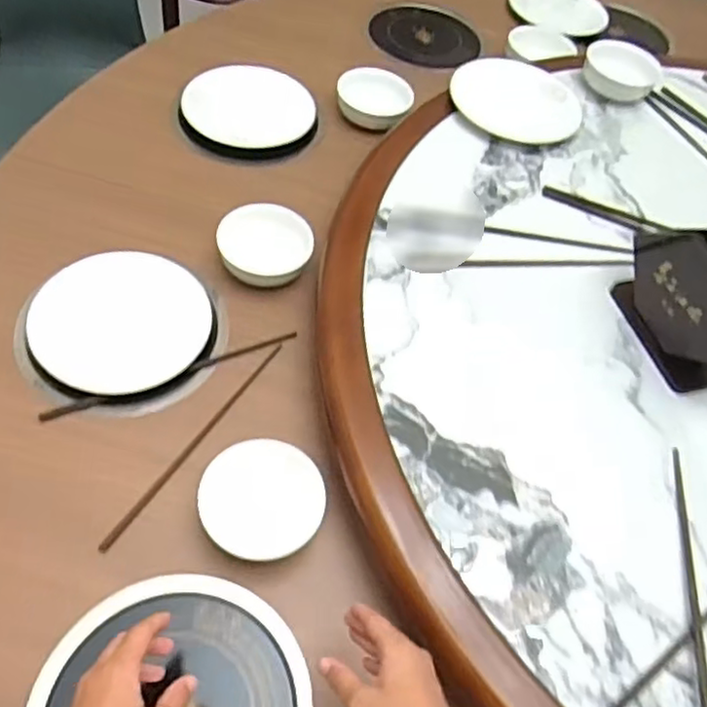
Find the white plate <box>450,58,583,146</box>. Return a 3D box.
[{"bbox_3d":[0.230,-0.359,0.949,0.178,0.040,0.178,3,52,-4],"label":"white plate"}]

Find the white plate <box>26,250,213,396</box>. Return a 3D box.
[{"bbox_3d":[-0.249,-0.038,0.730,0.179,0.030,0.173,4,55,-6],"label":"white plate"}]

